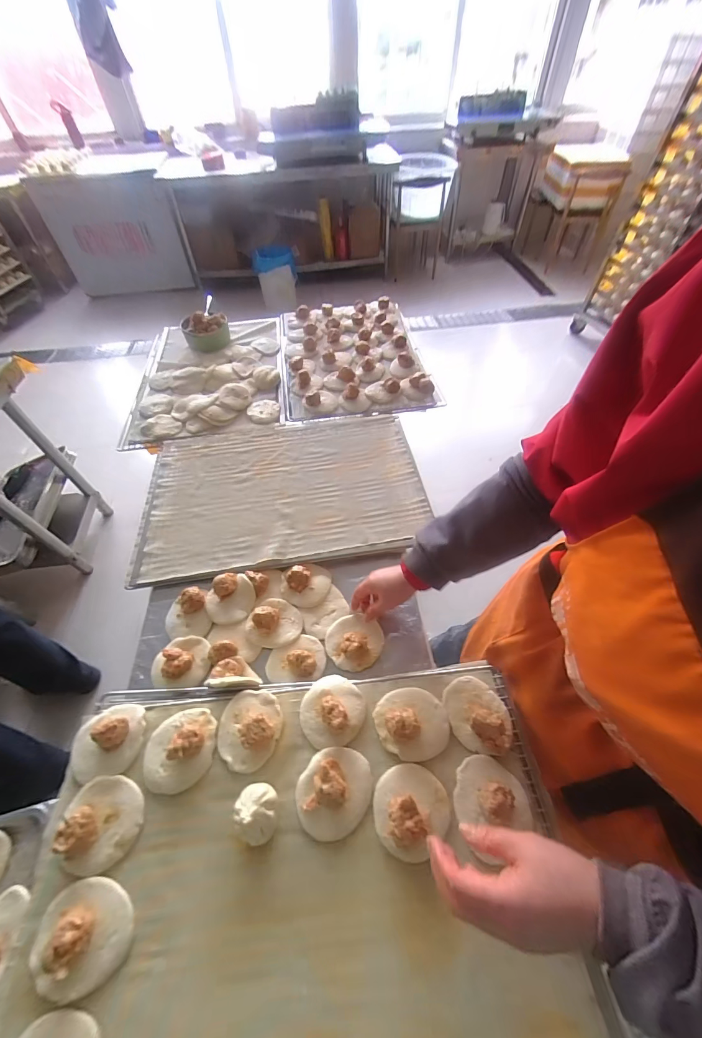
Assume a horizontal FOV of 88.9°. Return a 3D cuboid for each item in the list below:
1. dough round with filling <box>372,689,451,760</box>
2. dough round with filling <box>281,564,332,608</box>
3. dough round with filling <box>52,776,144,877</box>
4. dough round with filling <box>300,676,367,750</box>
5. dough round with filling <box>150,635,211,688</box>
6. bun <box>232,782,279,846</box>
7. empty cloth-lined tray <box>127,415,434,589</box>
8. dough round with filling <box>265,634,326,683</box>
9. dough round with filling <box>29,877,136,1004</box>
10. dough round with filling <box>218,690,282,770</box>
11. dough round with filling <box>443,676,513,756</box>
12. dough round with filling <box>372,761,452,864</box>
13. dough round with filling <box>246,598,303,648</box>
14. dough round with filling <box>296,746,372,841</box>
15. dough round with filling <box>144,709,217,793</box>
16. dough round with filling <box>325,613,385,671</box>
[{"bbox_3d":[0.082,0.272,0.481,0.097,0.028,0.084,-3,54,1],"label":"dough round with filling"},{"bbox_3d":[-0.082,0.116,0.660,0.083,0.027,0.087,-2,54,2],"label":"dough round with filling"},{"bbox_3d":[-0.300,0.360,0.427,0.081,0.033,0.089,-1,54,1],"label":"dough round with filling"},{"bbox_3d":[-0.027,0.260,0.488,0.086,0.030,0.088,-2,54,2],"label":"dough round with filling"},{"bbox_3d":[-0.275,0.227,0.576,0.085,0.032,0.079,-2,54,2],"label":"dough round with filling"},{"bbox_3d":[-0.111,0.348,0.424,0.048,0.040,0.058,-4,54,-1],"label":"bun"},{"bbox_3d":[-0.153,-0.079,0.804,0.593,0.020,0.410,-8,54,-3],"label":"empty cloth-lined tray"},{"bbox_3d":[-0.091,0.220,0.576,0.094,0.026,0.074,-1,54,3],"label":"dough round with filling"},{"bbox_3d":[-0.287,0.435,0.371,0.094,0.032,0.085,-20,56,-13],"label":"dough round with filling"},{"bbox_3d":[-0.140,0.279,0.482,0.085,0.032,0.090,-1,54,1],"label":"dough round with filling"},{"bbox_3d":[0.174,0.262,0.485,0.079,0.028,0.095,-20,56,-11],"label":"dough round with filling"},{"bbox_3d":[0.072,0.349,0.432,0.089,0.041,0.084,-2,54,2],"label":"dough round with filling"},{"bbox_3d":[-0.131,0.174,0.609,0.086,0.026,0.085,-2,54,2],"label":"dough round with filling"},{"bbox_3d":[-0.021,0.334,0.440,0.082,0.024,0.097,35,62,24],"label":"dough round with filling"},{"bbox_3d":[-0.229,0.299,0.467,0.087,0.030,0.091,-1,54,1],"label":"dough round with filling"},{"bbox_3d":[0.004,0.201,0.591,0.092,0.030,0.087,-2,54,2],"label":"dough round with filling"}]

